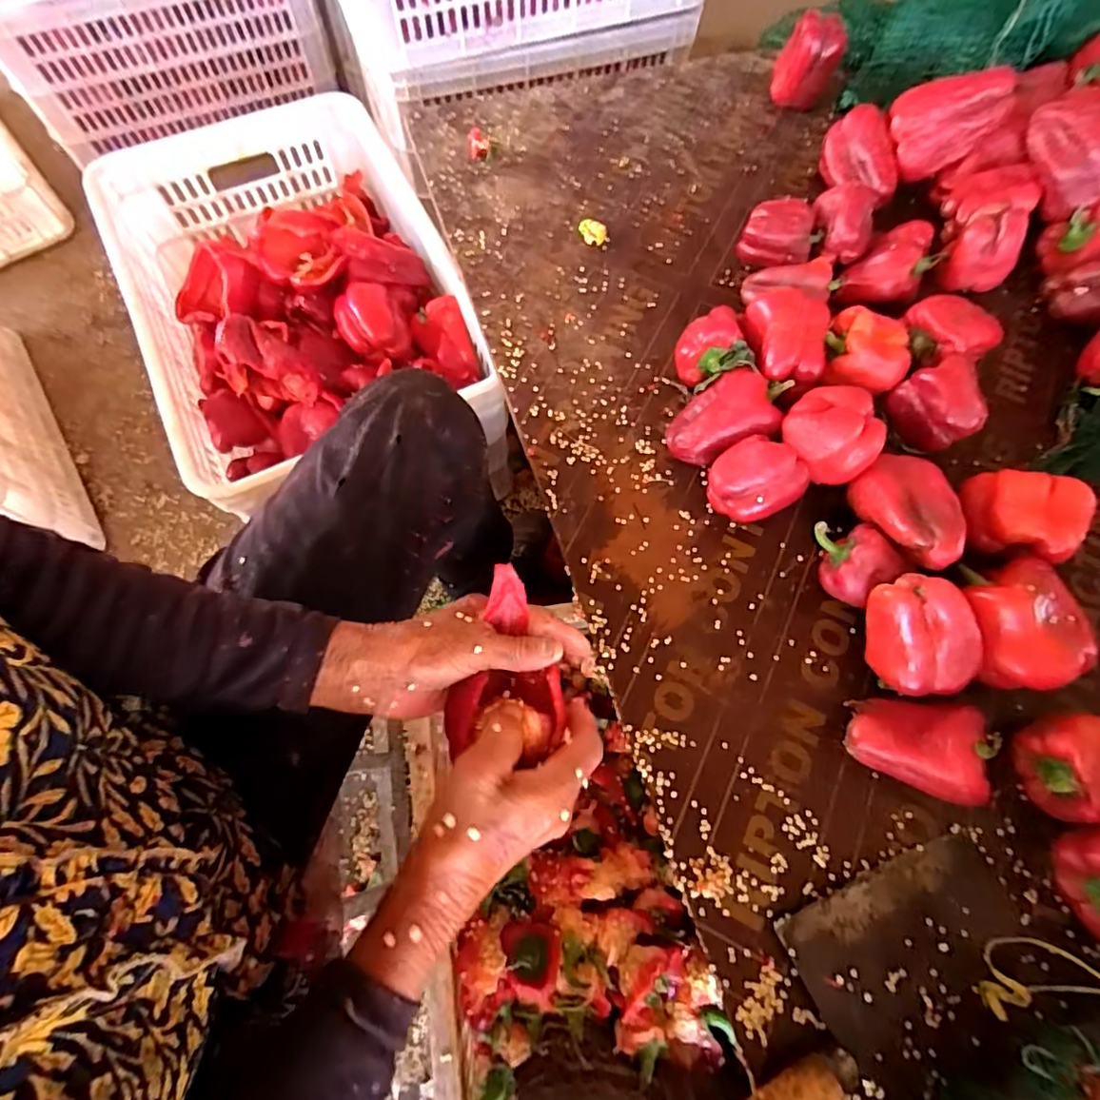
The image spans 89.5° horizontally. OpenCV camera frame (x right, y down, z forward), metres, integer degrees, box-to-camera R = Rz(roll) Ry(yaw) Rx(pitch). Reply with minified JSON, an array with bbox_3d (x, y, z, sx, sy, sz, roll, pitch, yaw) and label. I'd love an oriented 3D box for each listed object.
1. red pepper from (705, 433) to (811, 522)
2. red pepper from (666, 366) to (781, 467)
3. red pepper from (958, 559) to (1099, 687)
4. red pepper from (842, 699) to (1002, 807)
[{"bbox_3d":[0.171,-0.054,0.471,0.060,0.063,0.064,0,67,0],"label":"red pepper"},{"bbox_3d":[0.151,-0.119,0.498,0.084,0.060,0.070,-4,69,-2],"label":"red pepper"},{"bbox_3d":[0.345,0.056,0.420,0.076,0.076,0.095,-14,71,-9],"label":"red pepper"},{"bbox_3d":[0.266,0.135,0.401,0.089,0.051,0.065,25,71,9],"label":"red pepper"}]

